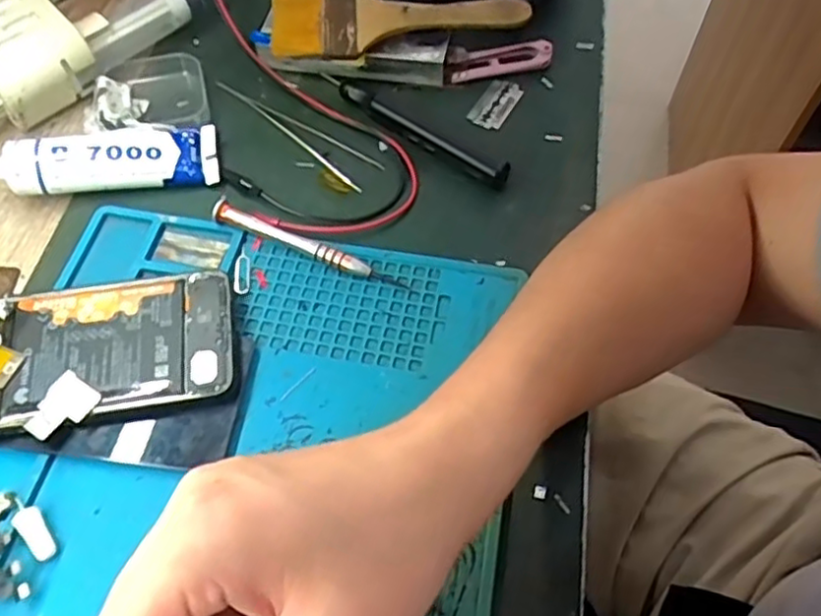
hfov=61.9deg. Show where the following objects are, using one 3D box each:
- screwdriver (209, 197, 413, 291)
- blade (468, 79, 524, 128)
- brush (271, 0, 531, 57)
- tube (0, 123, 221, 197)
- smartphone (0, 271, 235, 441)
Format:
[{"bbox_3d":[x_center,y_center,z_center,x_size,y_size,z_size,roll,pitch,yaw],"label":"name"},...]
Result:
[{"bbox_3d":[-0.056,-0.035,0.373,0.114,0.014,0.010,21,60,11],"label":"screwdriver"},{"bbox_3d":[0.055,-0.132,0.441,0.023,0.005,0.038,29,72,16],"label":"blade"},{"bbox_3d":[-0.007,-0.185,0.444,0.162,0.026,0.059,-1,60,1],"label":"brush"},{"bbox_3d":[-0.184,-0.088,0.401,0.134,0.027,0.039,-10,59,-7],"label":"tube"},{"bbox_3d":[-0.167,0.025,0.337,0.157,0.013,0.074,-8,59,-6],"label":"smartphone"}]

